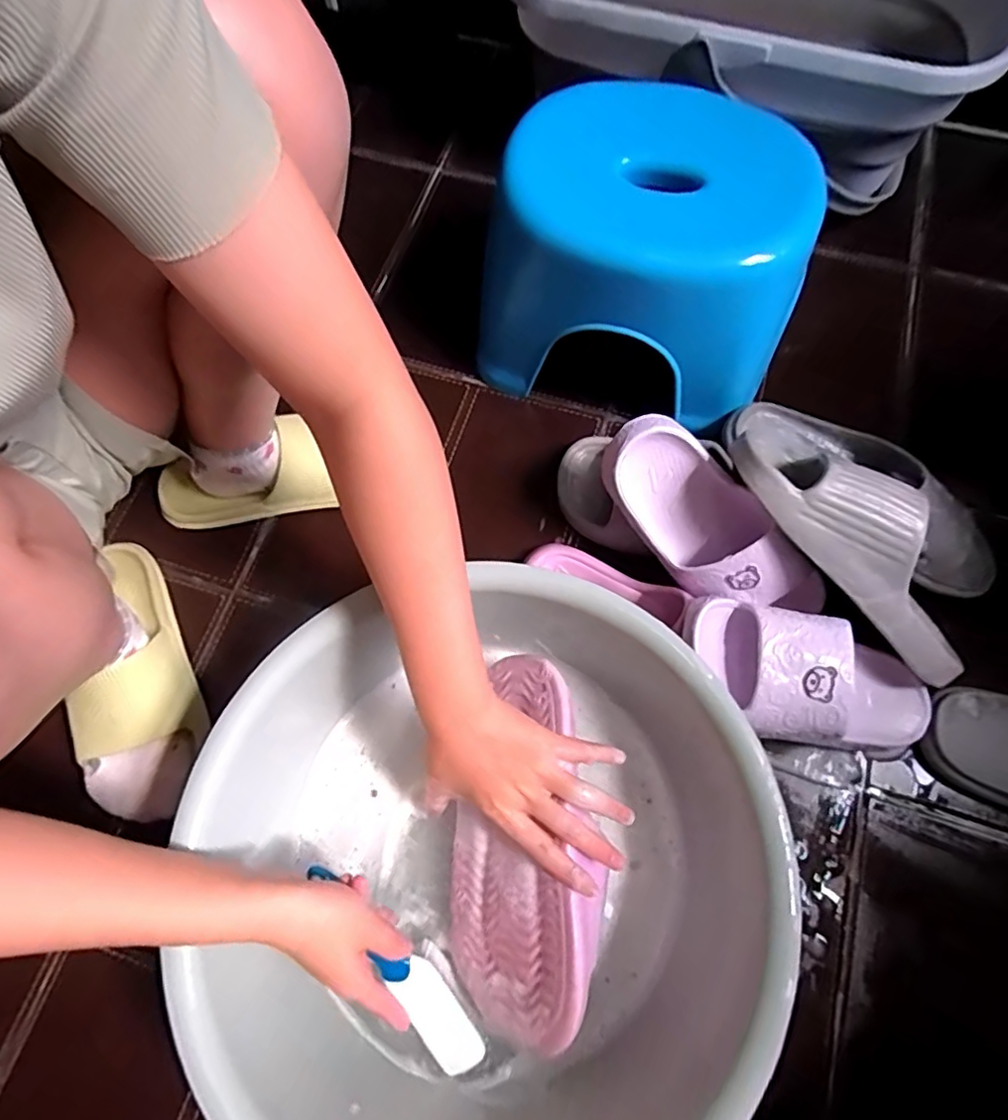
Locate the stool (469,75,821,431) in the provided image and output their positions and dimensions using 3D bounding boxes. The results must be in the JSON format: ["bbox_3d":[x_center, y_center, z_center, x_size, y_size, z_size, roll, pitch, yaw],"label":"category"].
[{"bbox_3d":[0.141,-0.293,0.577,0.287,0.179,0.223,16,71,7],"label":"stool"}]

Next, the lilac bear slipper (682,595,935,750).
[{"bbox_3d":[0.255,0.100,0.471,0.238,0.065,0.099,22,70,-15],"label":"lilac bear slipper"}]

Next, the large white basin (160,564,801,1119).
[{"bbox_3d":[0.005,0.227,0.447,0.344,0.185,0.381,21,71,9],"label":"large white basin"}]

